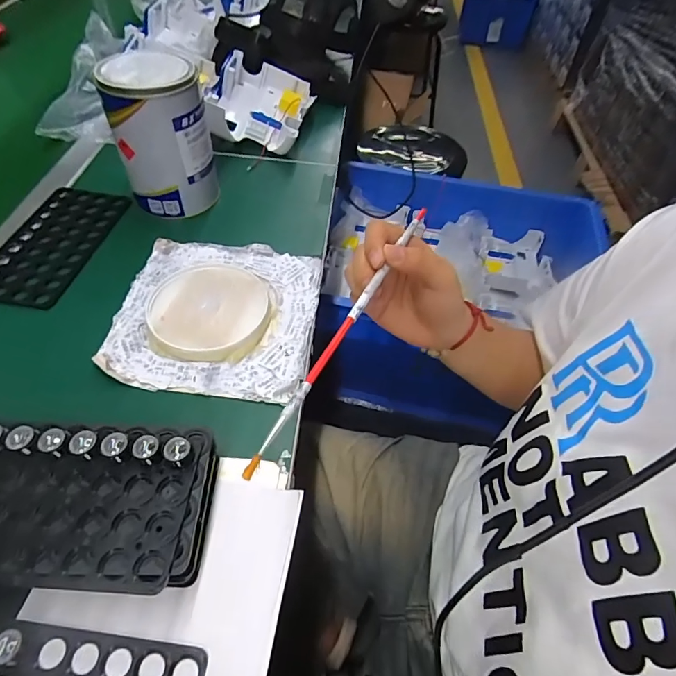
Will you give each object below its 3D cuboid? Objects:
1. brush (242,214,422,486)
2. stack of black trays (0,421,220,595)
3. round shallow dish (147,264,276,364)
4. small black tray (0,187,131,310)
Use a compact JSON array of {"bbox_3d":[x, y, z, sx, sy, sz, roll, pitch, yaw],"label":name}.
[{"bbox_3d":[0.012,-0.019,0.290,0.008,0.010,0.254,23,54,15],"label":"brush"},{"bbox_3d":[-0.202,0.107,0.297,0.218,0.033,0.104,4,59,-5],"label":"stack of black trays"},{"bbox_3d":[-0.130,-0.028,0.450,0.117,0.019,0.116,2,52,-2],"label":"round shallow dish"},{"bbox_3d":[-0.332,-0.113,0.513,0.103,0.005,0.191,11,52,5],"label":"small black tray"}]

